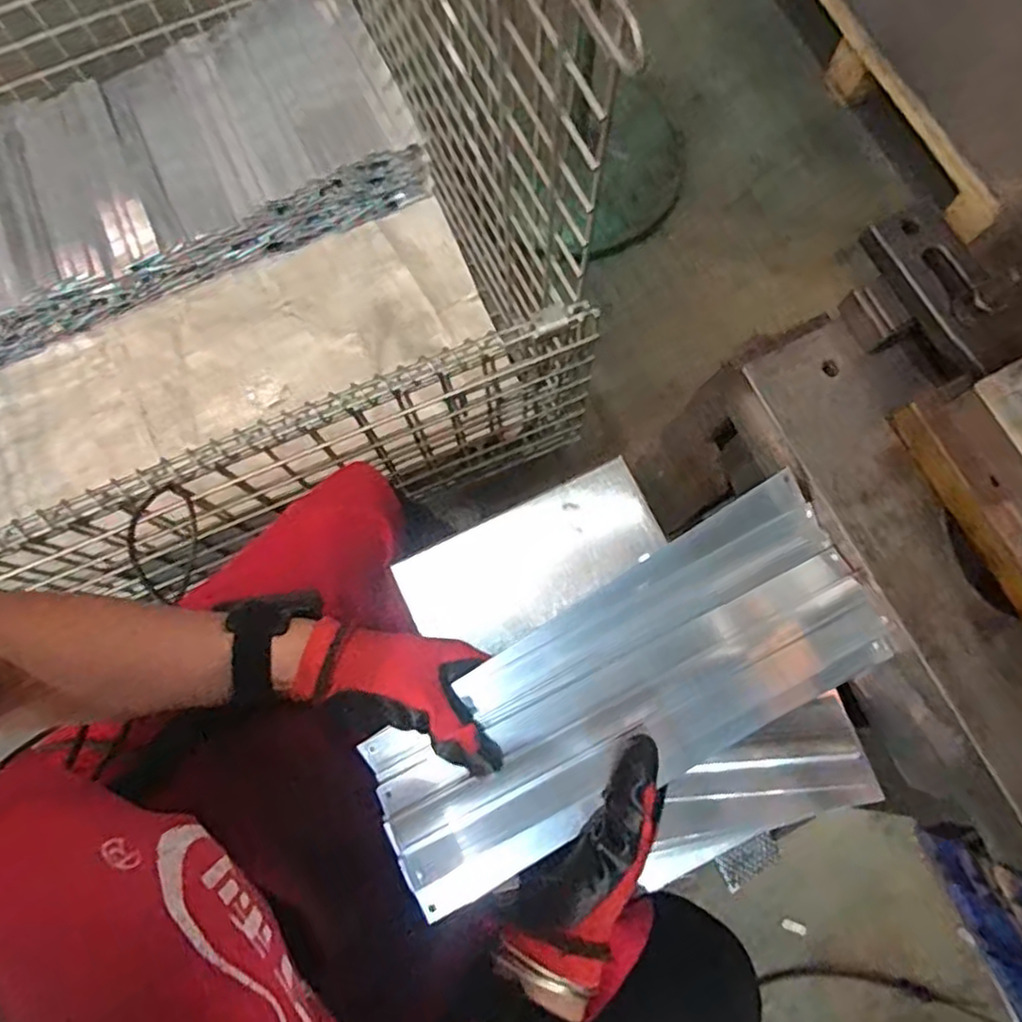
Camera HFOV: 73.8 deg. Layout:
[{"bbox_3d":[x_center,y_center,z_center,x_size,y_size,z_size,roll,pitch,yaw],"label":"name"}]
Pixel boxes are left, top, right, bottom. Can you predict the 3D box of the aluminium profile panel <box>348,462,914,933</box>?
[{"bbox_3d":[0.074,0.114,0.421,0.324,0.025,0.127,-31,78,-8],"label":"aluminium profile panel"}]

